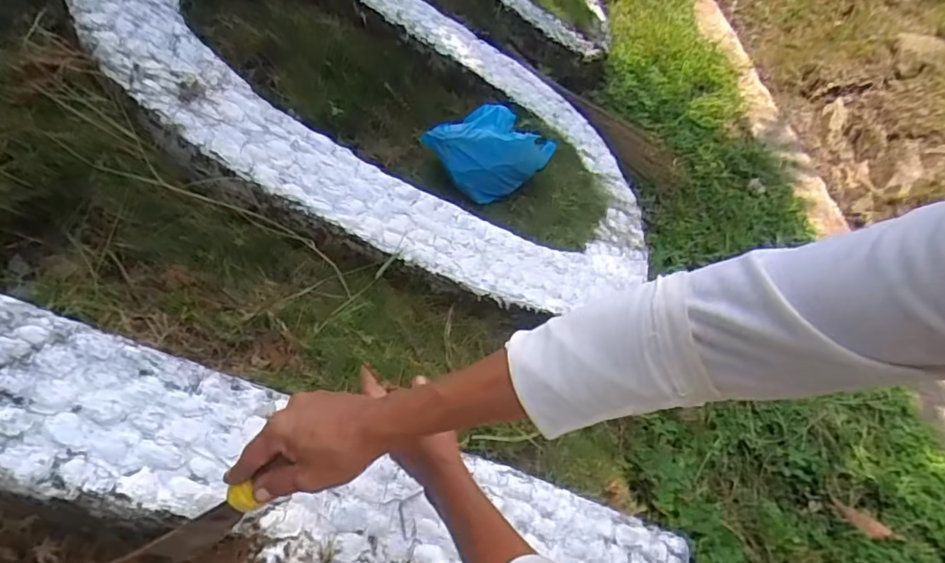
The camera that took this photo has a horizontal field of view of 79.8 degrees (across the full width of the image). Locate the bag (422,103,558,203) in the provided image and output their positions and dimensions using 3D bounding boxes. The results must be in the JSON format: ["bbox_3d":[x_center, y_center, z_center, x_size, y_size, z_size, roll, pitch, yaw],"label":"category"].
[{"bbox_3d":[0.045,-0.282,1.242,0.259,0.173,0.144,-34,56,-22],"label":"bag"}]

